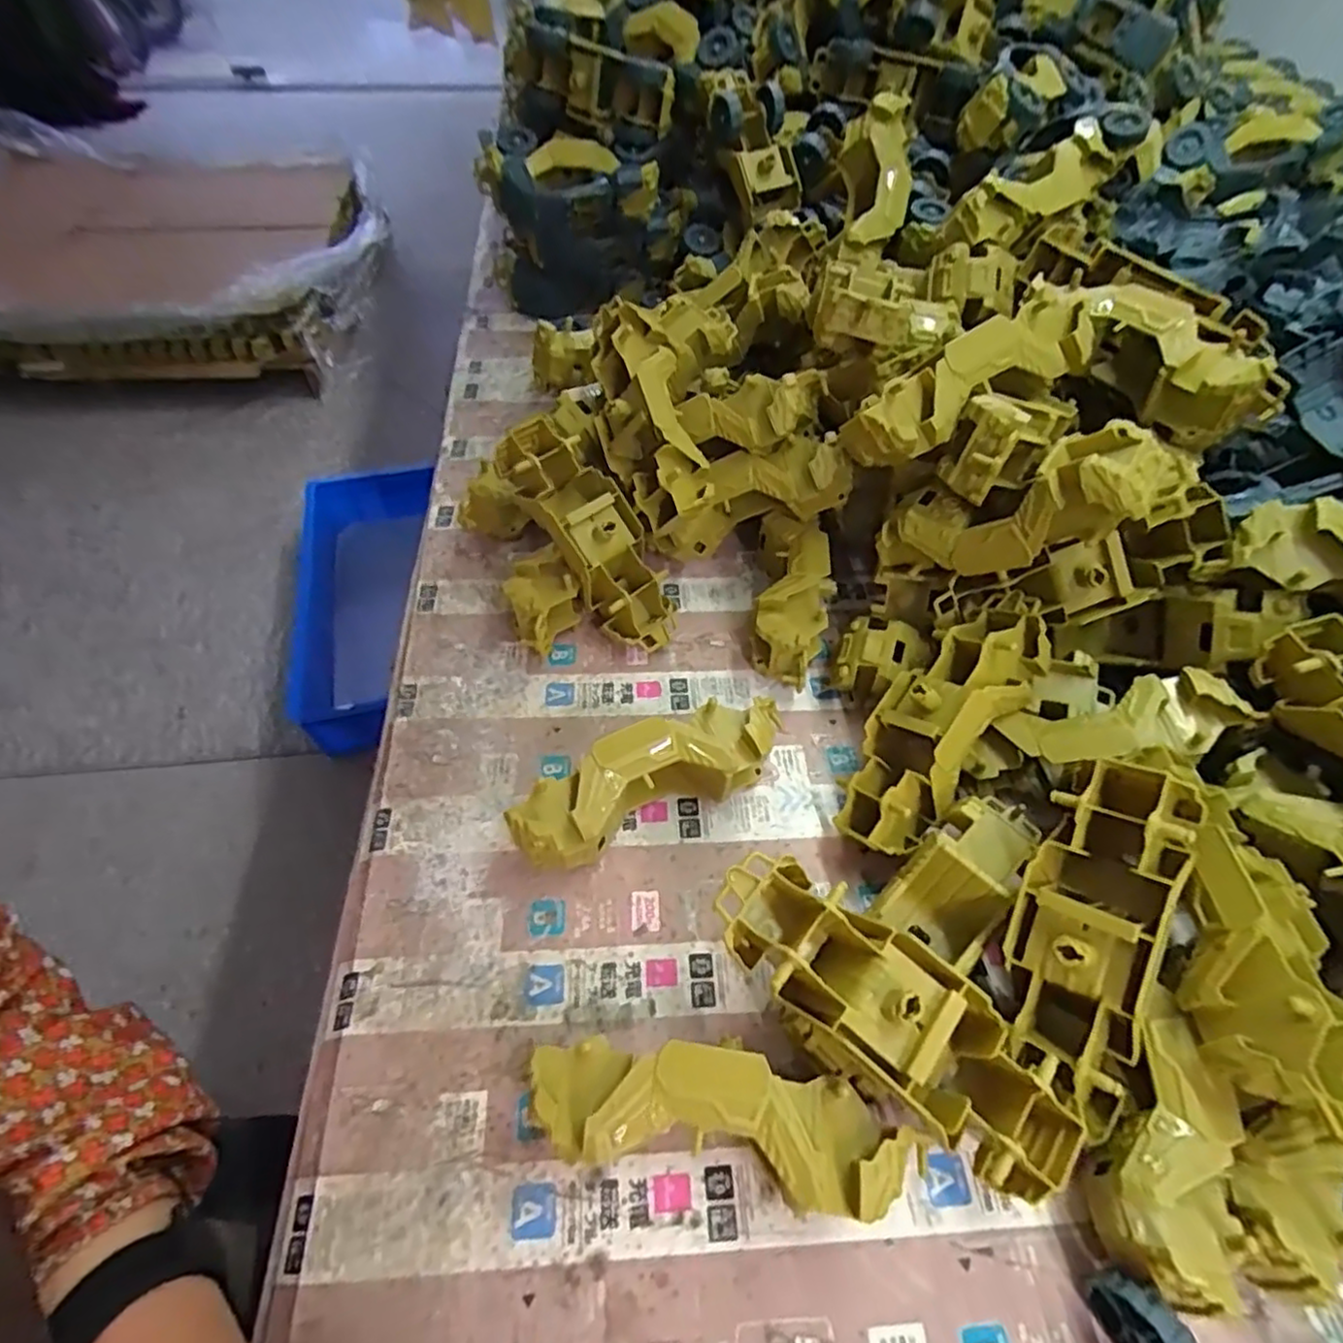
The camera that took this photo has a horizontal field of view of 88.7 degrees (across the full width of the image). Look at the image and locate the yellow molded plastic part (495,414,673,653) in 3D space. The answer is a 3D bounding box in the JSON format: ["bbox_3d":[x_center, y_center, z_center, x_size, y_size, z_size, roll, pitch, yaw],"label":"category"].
[{"bbox_3d":[-0.062,-0.096,0.496,0.058,0.058,0.185,-35,95,-27],"label":"yellow molded plastic part"}]

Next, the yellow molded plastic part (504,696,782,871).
[{"bbox_3d":[-0.008,0.065,0.412,0.175,0.060,0.046,-24,58,-17],"label":"yellow molded plastic part"}]

